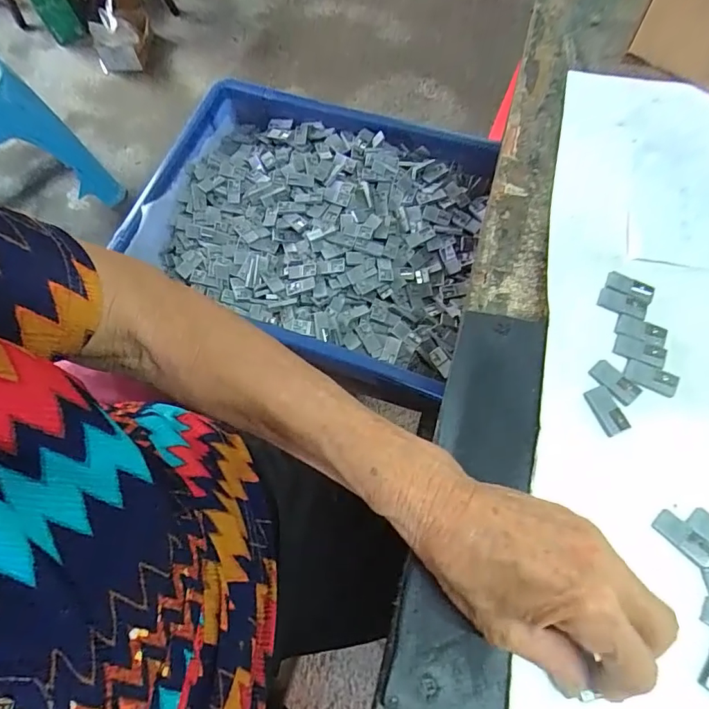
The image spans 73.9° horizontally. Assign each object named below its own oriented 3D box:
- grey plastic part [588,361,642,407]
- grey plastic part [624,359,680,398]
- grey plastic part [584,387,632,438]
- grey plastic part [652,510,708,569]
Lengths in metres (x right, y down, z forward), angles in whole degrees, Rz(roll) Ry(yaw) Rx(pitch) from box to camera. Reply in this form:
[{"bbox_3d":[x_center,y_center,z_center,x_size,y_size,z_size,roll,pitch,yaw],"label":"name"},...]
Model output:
[{"bbox_3d":[0.152,0.016,0.275,0.014,0.004,0.029,-41,73,-12],"label":"grey plastic part"},{"bbox_3d":[0.173,0.013,0.275,0.028,0.004,0.015,21,72,10],"label":"grey plastic part"},{"bbox_3d":[0.145,0.032,0.271,0.014,0.004,0.028,-26,70,-7],"label":"grey plastic part"},{"bbox_3d":[0.171,0.095,0.244,0.014,0.004,0.029,-43,73,-13],"label":"grey plastic part"}]

